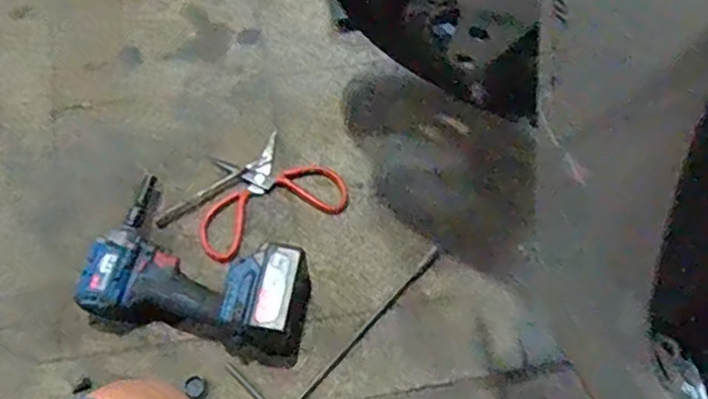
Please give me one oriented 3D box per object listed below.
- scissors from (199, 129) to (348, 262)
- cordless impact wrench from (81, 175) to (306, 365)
[{"bbox_3d":[-0.119,-0.015,0.829,0.193,0.015,0.139,-23,69,-13],"label":"scissors"},{"bbox_3d":[-0.174,0.095,0.746,0.261,0.074,0.164,23,67,7],"label":"cordless impact wrench"}]

